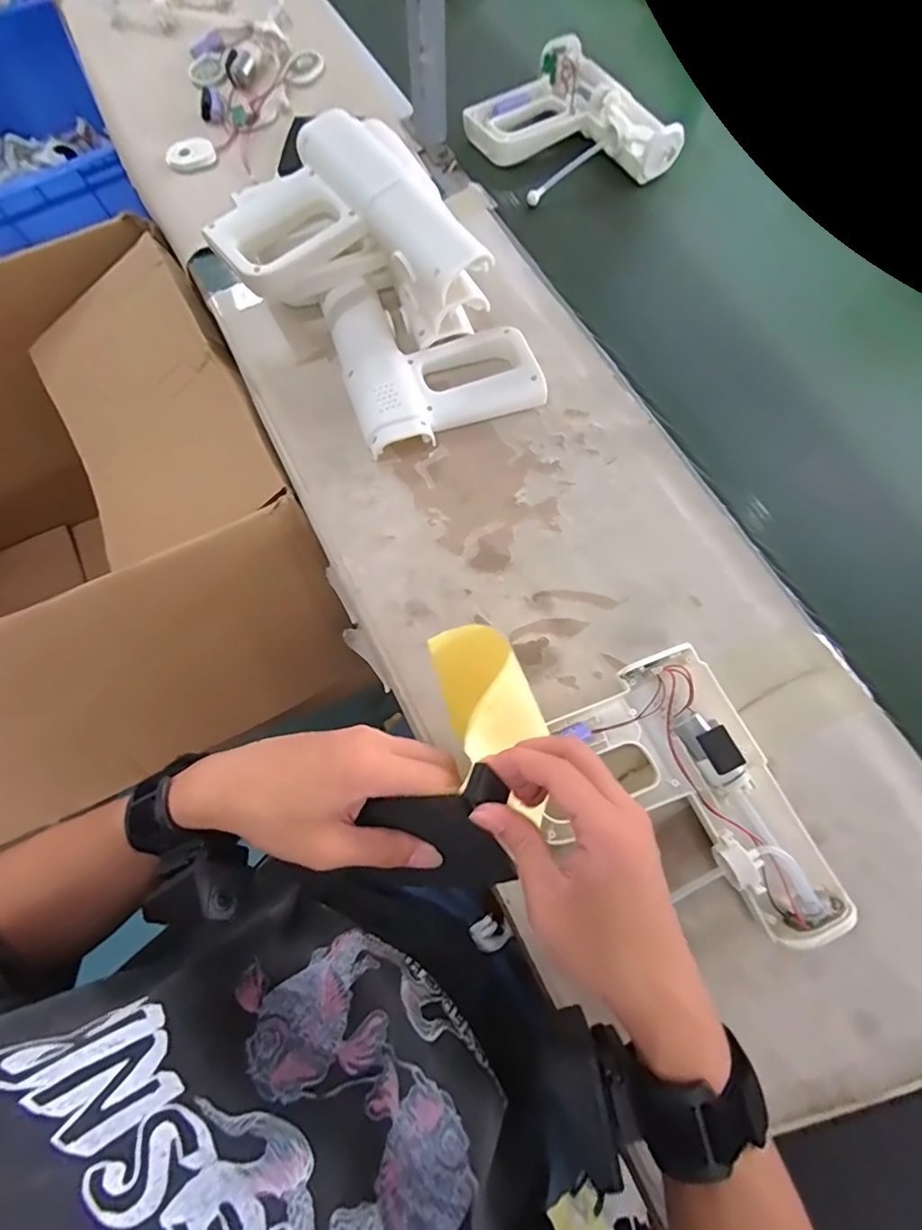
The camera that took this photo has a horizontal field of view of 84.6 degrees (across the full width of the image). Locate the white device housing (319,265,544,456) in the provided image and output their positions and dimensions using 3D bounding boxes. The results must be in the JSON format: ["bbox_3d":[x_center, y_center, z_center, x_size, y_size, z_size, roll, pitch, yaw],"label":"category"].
[{"bbox_3d":[-0.033,-0.272,0.515,0.177,0.035,0.192,-19,73,-4],"label":"white device housing"}]

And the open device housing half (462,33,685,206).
[{"bbox_3d":[0.127,-0.579,0.608,0.173,0.051,0.212,-33,74,-8],"label":"open device housing half"}]

